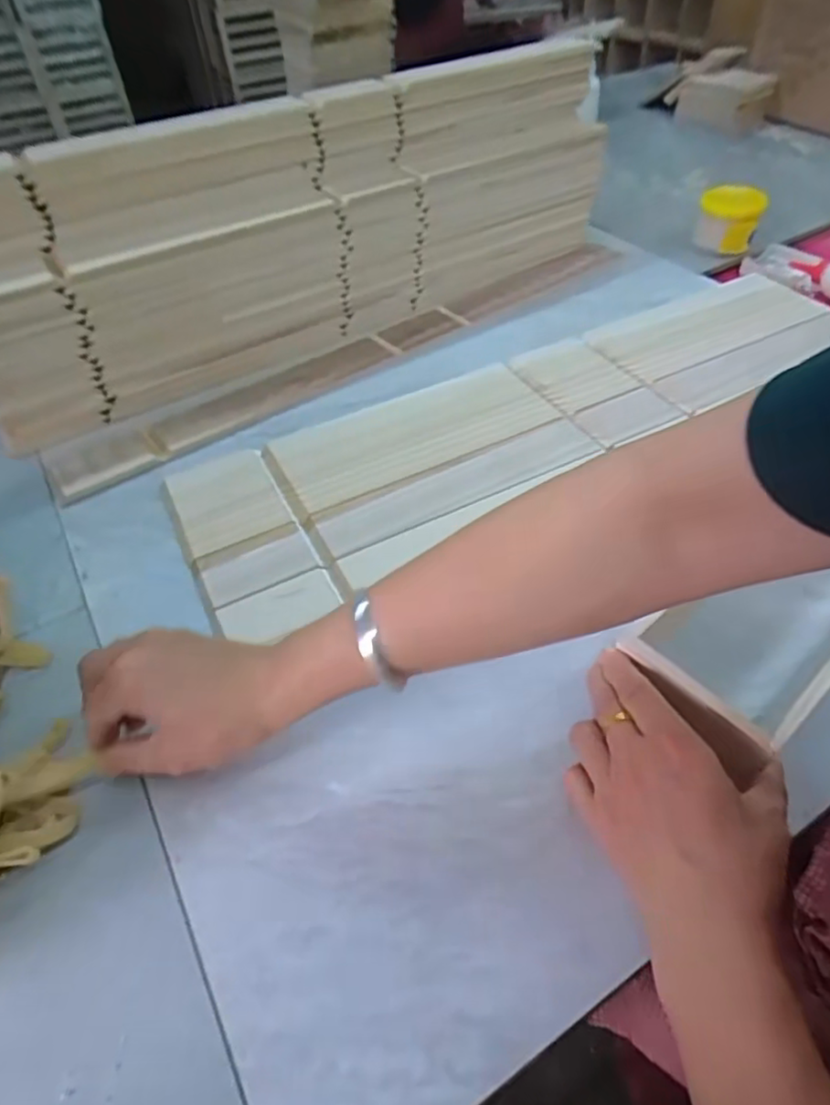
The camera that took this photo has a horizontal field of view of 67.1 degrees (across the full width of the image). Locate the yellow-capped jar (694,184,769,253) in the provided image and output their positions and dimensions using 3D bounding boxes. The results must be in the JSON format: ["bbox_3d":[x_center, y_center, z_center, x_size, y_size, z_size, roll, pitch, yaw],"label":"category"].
[{"bbox_3d":[0.409,-0.431,0.821,0.077,0.077,0.063,18,52,19],"label":"yellow-capped jar"}]

